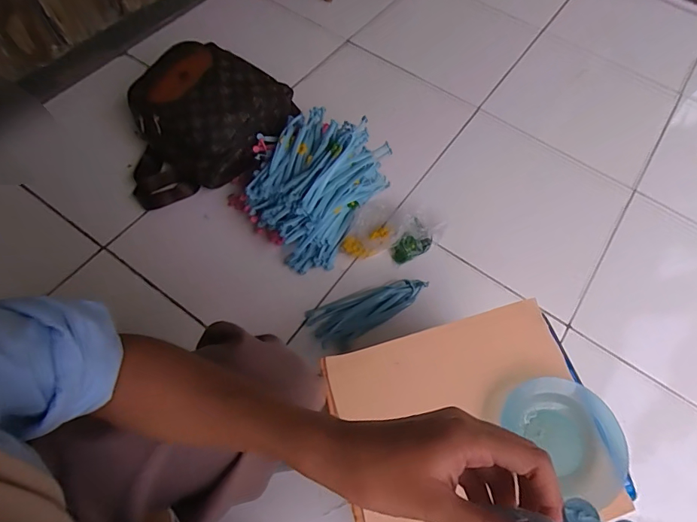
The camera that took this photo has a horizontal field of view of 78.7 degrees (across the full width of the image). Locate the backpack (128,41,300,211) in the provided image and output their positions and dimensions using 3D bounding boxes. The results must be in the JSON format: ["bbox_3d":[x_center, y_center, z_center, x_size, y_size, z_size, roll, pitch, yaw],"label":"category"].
[{"bbox_3d":[-0.282,-0.293,0.863,0.343,0.152,0.286,-15,65,-11],"label":"backpack"}]

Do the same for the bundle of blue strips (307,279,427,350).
[{"bbox_3d":[0.040,0.089,0.785,0.222,0.047,0.079,-18,65,-13],"label":"bundle of blue strips"}]

